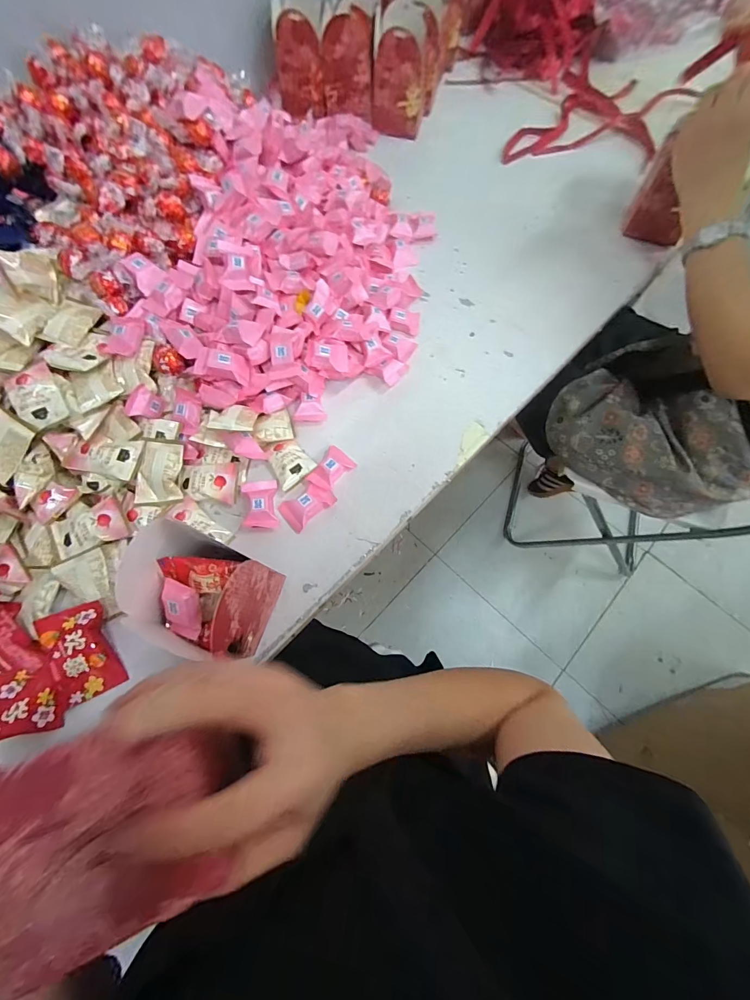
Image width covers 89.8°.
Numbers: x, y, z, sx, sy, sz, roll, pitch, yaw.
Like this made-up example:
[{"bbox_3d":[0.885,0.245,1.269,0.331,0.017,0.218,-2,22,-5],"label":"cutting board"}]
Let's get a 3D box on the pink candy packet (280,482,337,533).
[{"bbox_3d":[-0.071,0.004,0.388,0.053,0.015,0.035,-41,74,-15],"label":"pink candy packet"}]

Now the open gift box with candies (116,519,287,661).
[{"bbox_3d":[-0.138,0.076,0.298,0.091,0.104,0.085,15,69,5],"label":"open gift box with candies"}]

